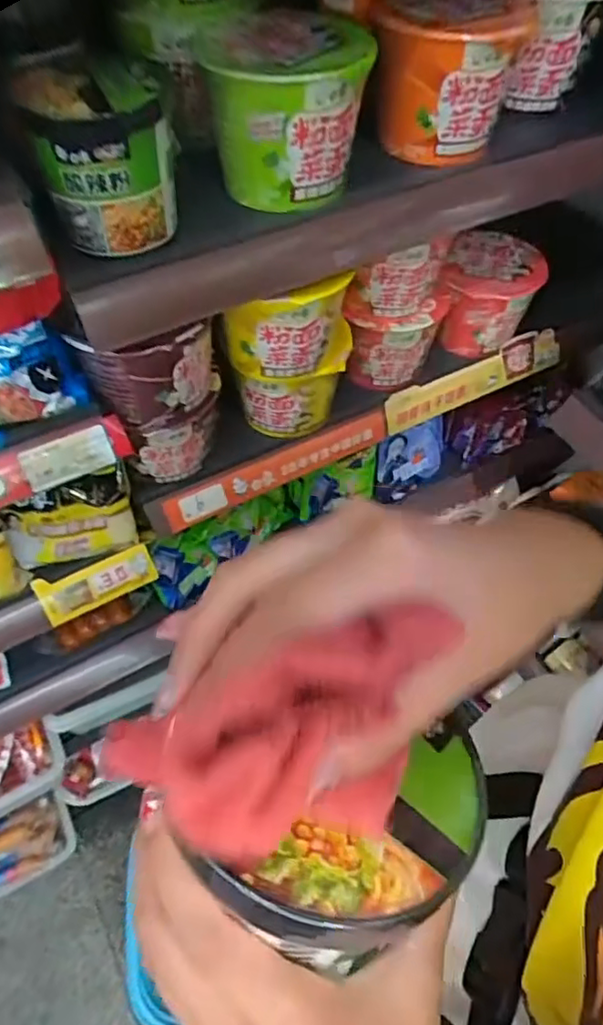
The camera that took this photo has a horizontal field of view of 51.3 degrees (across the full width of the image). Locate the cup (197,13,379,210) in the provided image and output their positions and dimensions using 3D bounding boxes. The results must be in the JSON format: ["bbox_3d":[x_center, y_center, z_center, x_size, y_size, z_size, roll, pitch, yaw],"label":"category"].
[{"bbox_3d":[-0.014,-0.340,0.539,0.132,0.112,0.130,1,55,-1],"label":"cup"}]

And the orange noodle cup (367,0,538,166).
[{"bbox_3d":[0.131,-0.407,0.587,0.134,0.121,0.112,11,55,5],"label":"orange noodle cup"}]

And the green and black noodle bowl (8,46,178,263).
[{"bbox_3d":[-0.146,-0.276,0.479,0.091,0.116,0.097,1,55,-1],"label":"green and black noodle bowl"}]

